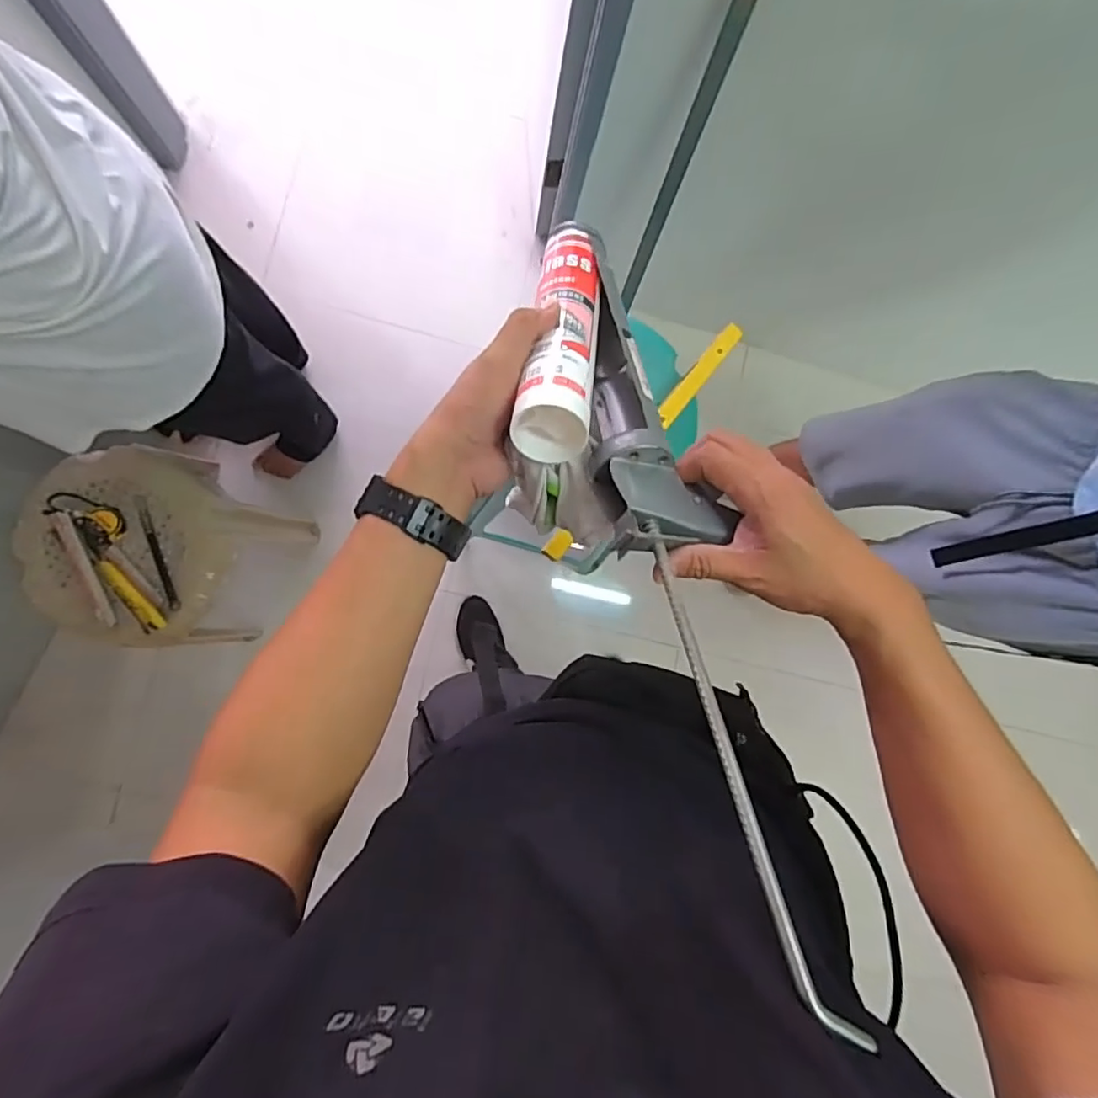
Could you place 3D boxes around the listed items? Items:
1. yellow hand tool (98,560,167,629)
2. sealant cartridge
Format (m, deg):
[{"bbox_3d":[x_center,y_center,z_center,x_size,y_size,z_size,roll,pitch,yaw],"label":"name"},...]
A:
[{"bbox_3d":[-0.660,0.074,0.952,0.027,0.019,0.132,-43,92,-9],"label":"yellow hand tool"},{"bbox_3d":[0.009,-0.159,0.424,0.047,0.046,0.223,10,60,-7],"label":"sealant cartridge"}]

